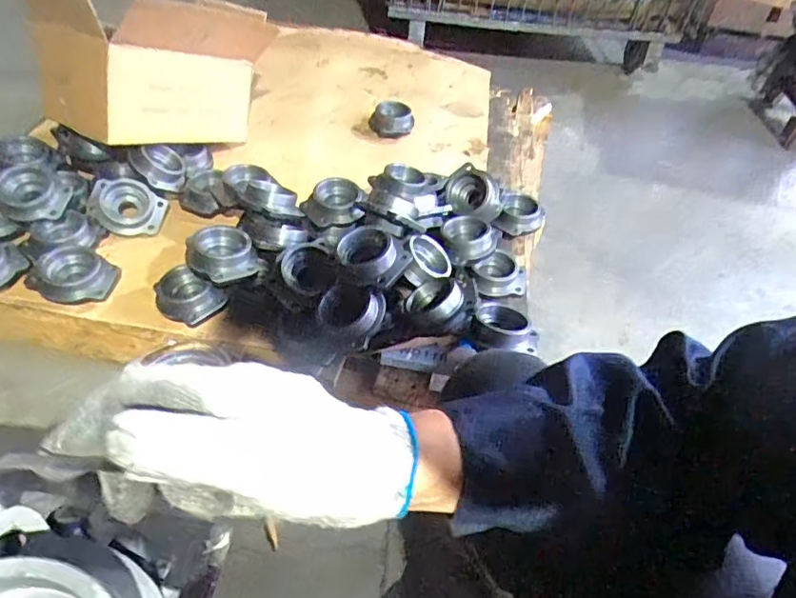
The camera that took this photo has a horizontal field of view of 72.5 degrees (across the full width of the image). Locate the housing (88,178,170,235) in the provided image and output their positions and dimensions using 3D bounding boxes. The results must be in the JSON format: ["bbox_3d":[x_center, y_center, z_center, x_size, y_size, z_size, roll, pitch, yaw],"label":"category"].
[{"bbox_3d":[-0.482,-0.163,0.970,0.120,0.097,0.028,3,-1,-25],"label":"housing"}]

